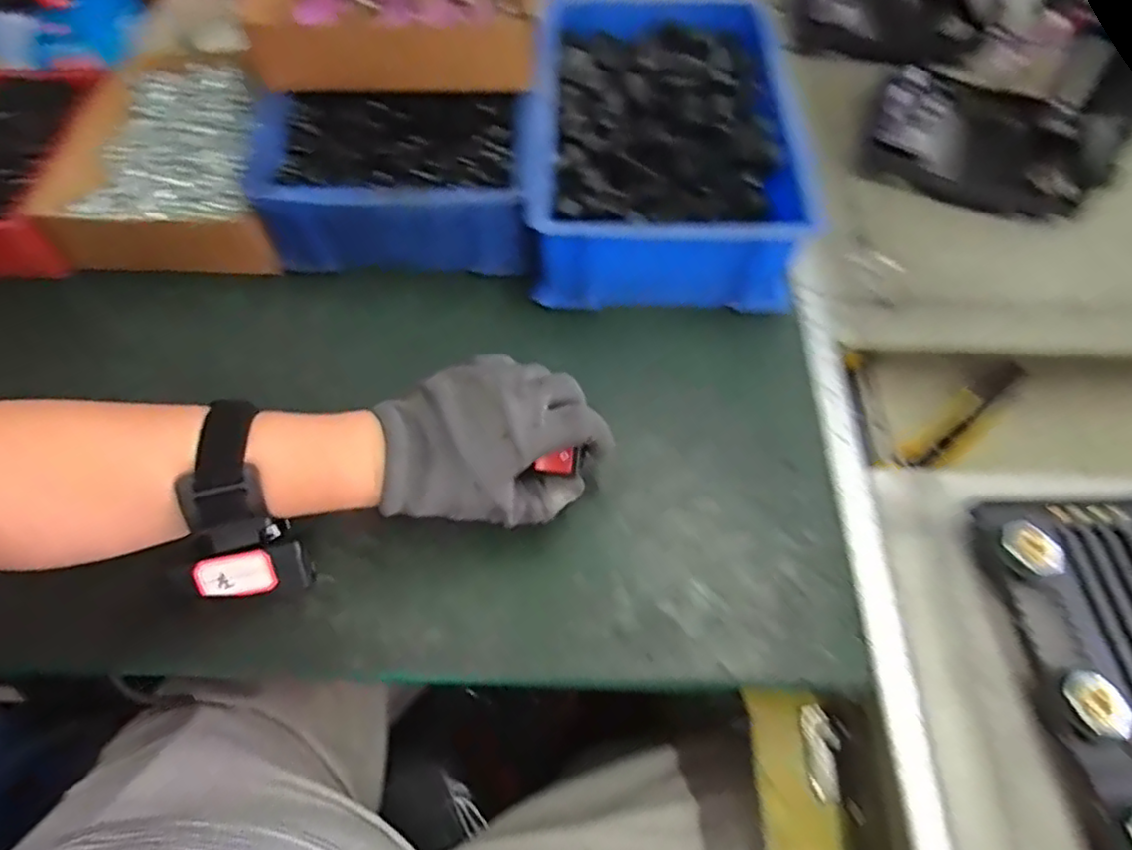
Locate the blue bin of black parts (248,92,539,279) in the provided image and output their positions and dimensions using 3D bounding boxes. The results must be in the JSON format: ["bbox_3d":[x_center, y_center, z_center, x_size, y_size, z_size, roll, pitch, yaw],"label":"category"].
[{"bbox_3d":[-0.128,-0.186,0.491,0.201,0.074,0.134,-1,60,-1],"label":"blue bin of black parts"}]

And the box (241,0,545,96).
[{"bbox_3d":[-0.138,-0.355,0.525,0.233,0.086,0.107,2,60,1],"label":"box"}]

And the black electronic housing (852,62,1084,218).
[{"bbox_3d":[0.371,-0.262,0.575,0.179,0.033,0.137,19,62,10],"label":"black electronic housing"}]

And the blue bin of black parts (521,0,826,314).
[{"bbox_3d":[0.075,-0.232,0.524,0.197,0.089,0.301,2,60,1],"label":"blue bin of black parts"}]

